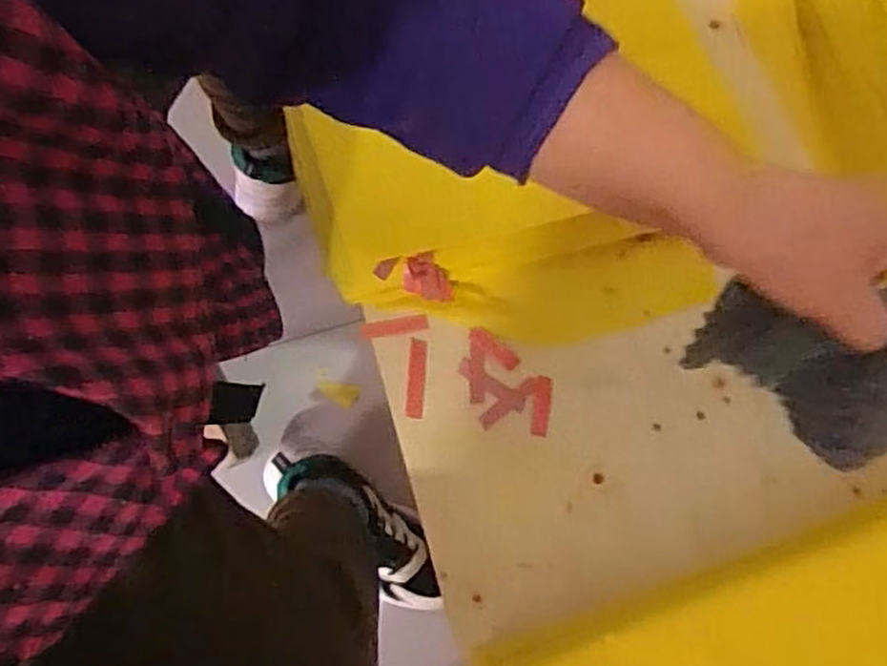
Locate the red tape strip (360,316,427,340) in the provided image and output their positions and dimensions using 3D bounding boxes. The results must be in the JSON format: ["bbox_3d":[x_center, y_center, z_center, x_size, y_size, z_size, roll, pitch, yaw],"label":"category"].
[{"bbox_3d":[-0.033,-0.004,0.486,0.045,0.009,0.011,-7,77,-3],"label":"red tape strip"}]

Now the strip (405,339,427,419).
[{"bbox_3d":[-0.018,0.031,0.479,0.011,0.004,0.052,4,77,0],"label":"strip"}]

